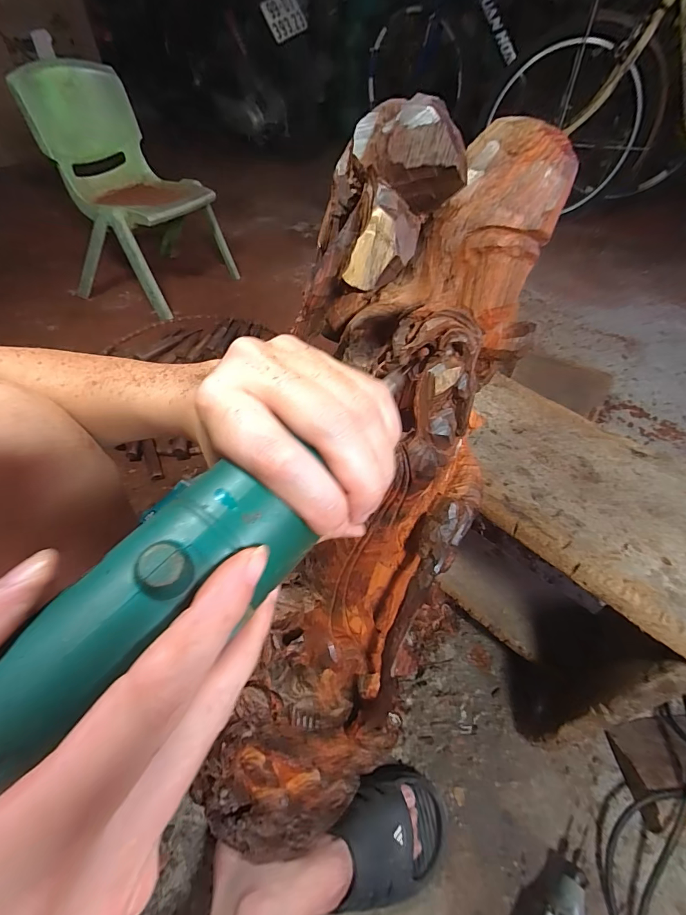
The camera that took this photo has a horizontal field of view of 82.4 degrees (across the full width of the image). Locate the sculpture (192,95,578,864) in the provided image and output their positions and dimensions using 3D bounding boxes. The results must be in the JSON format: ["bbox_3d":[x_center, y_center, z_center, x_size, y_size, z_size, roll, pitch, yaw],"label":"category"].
[{"bbox_3d":[-0.003,0.095,0.293,0.131,0.570,0.094,19,22,15],"label":"sculpture"}]

